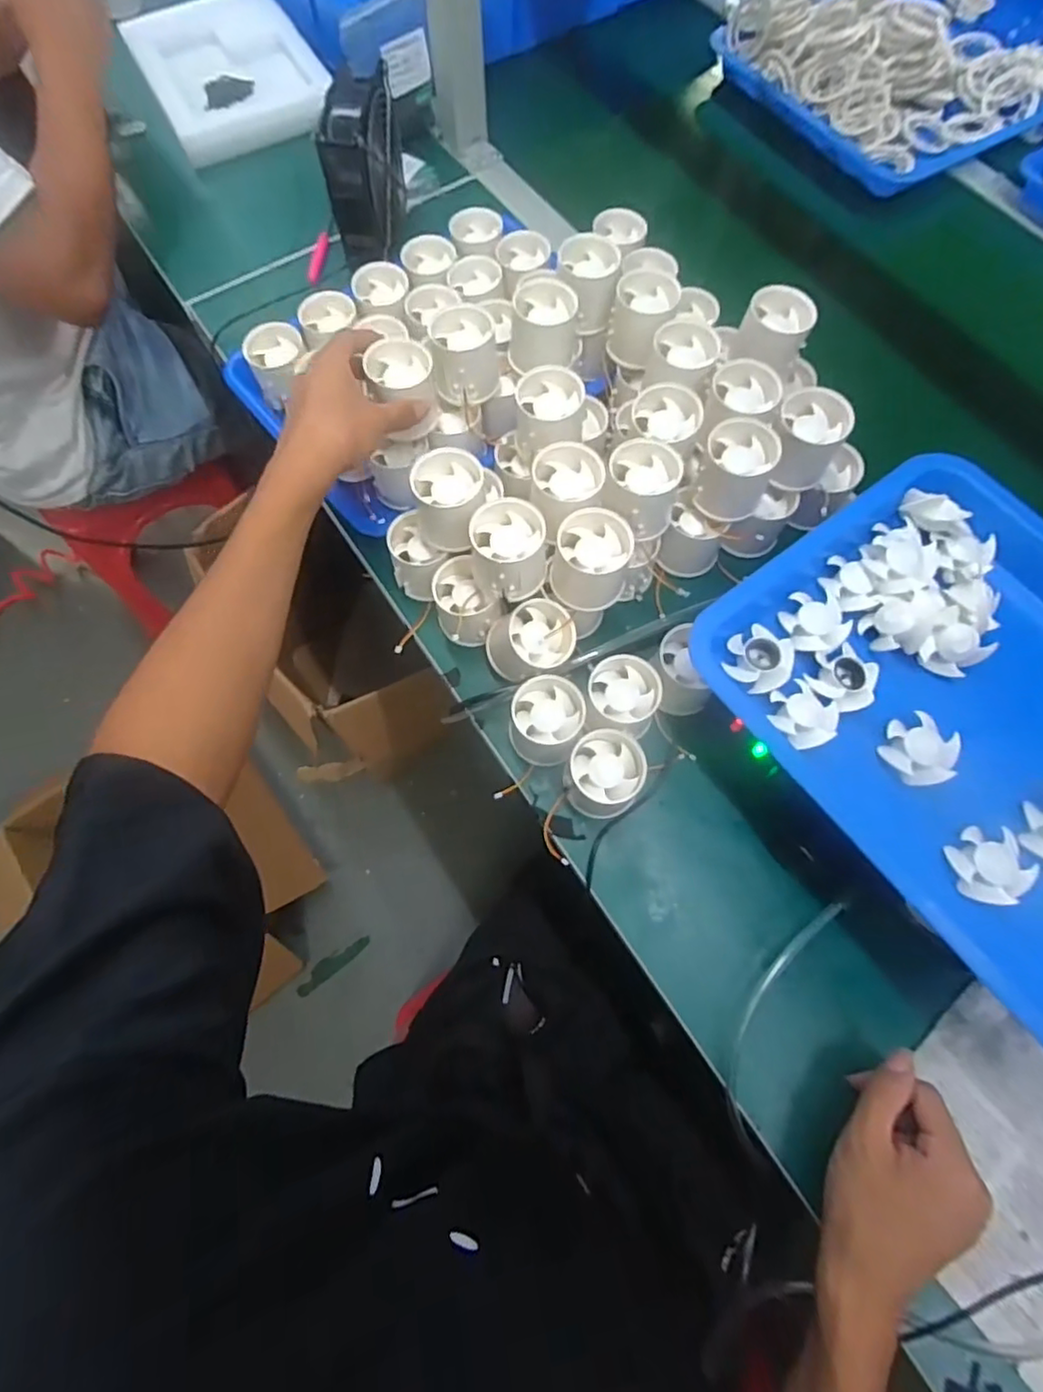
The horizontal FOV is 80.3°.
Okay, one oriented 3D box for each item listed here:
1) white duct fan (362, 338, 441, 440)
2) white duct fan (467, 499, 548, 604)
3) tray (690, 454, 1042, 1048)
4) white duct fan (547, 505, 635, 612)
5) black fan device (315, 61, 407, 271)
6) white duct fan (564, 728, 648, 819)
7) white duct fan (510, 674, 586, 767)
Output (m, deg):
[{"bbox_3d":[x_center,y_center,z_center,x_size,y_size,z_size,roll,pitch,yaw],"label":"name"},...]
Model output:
[{"bbox_3d":[-0.092,-0.240,0.490,0.048,0.061,0.043,-7,70,-2],"label":"white duct fan"},{"bbox_3d":[-0.008,-0.103,0.438,0.052,0.047,0.053,0,70,0],"label":"white duct fan"},{"bbox_3d":[0.306,0.015,0.394,0.273,0.035,0.340,-35,74,-12],"label":"tray"},{"bbox_3d":[0.049,-0.094,0.436,0.052,0.050,0.052,0,70,0],"label":"white duct fan"},{"bbox_3d":[-0.153,-0.508,0.601,0.052,0.109,0.129,5,70,2],"label":"black fan device"},{"bbox_3d":[0.059,0.057,0.442,0.052,0.049,0.052,0,70,0],"label":"white duct fan"},{"bbox_3d":[0.019,0.019,0.454,0.051,0.048,0.053,0,70,0],"label":"white duct fan"}]

